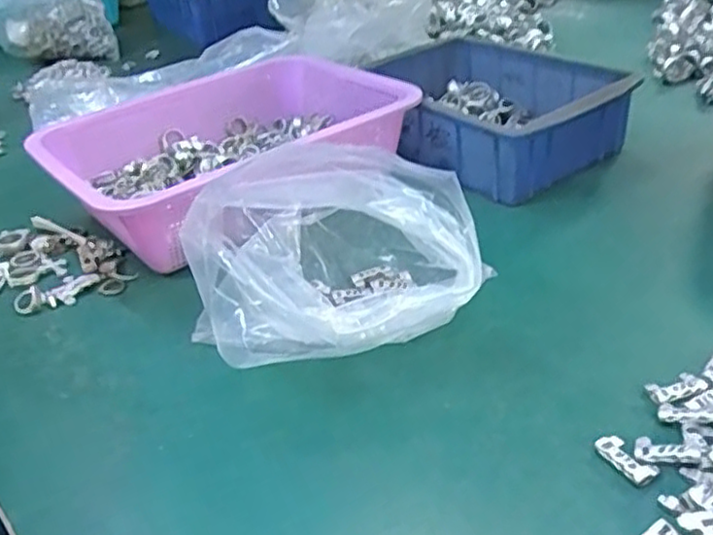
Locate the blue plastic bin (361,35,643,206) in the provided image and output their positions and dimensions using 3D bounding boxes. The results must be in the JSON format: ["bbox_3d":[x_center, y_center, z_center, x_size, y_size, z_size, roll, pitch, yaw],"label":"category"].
[{"bbox_3d":[0.120,-0.159,0.688,0.172,0.068,0.254,-27,38,-27],"label":"blue plastic bin"}]

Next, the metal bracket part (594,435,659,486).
[{"bbox_3d":[0.136,0.097,0.352,0.016,0.006,0.030,-22,36,-21],"label":"metal bracket part"}]

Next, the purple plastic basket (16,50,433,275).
[{"bbox_3d":[-0.118,-0.109,0.636,0.298,0.081,0.245,-28,38,-28],"label":"purple plastic basket"}]

